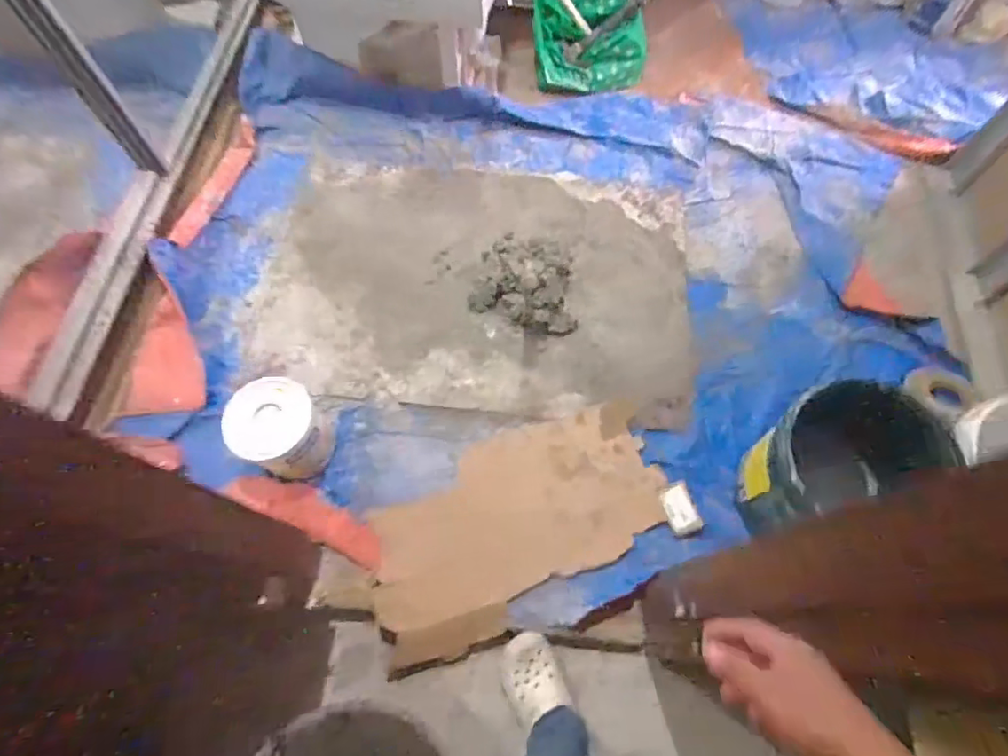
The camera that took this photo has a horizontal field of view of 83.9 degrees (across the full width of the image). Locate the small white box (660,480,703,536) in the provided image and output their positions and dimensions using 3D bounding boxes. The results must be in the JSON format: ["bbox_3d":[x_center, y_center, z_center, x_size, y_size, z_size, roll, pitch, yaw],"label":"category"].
[{"bbox_3d":[0.388,0.288,1.233,0.062,0.017,0.104,-15,67,-5],"label":"small white box"}]

